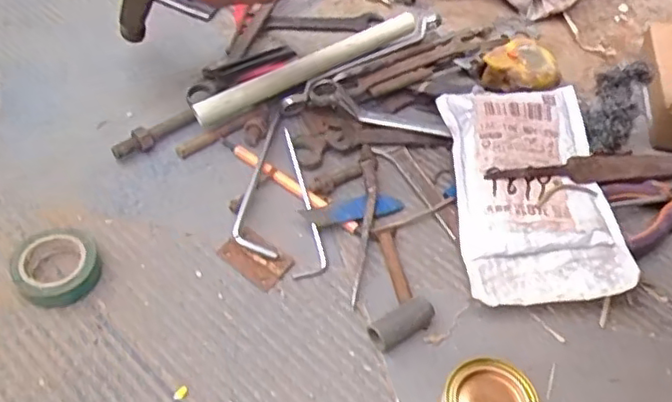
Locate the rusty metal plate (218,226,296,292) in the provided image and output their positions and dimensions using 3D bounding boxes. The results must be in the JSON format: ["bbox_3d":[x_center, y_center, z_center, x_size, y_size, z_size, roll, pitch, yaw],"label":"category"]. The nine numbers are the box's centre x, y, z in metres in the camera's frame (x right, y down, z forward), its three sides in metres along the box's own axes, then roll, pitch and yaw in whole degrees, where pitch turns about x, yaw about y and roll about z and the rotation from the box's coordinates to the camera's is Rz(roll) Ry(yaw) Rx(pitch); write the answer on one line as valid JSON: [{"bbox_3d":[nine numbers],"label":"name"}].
[{"bbox_3d":[-0.061,0.042,0.462,0.050,0.009,0.031,36,72,15],"label":"rusty metal plate"}]

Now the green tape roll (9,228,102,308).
[{"bbox_3d":[-0.198,0.043,0.436,0.056,0.024,0.063,-25,59,-21],"label":"green tape roll"}]

